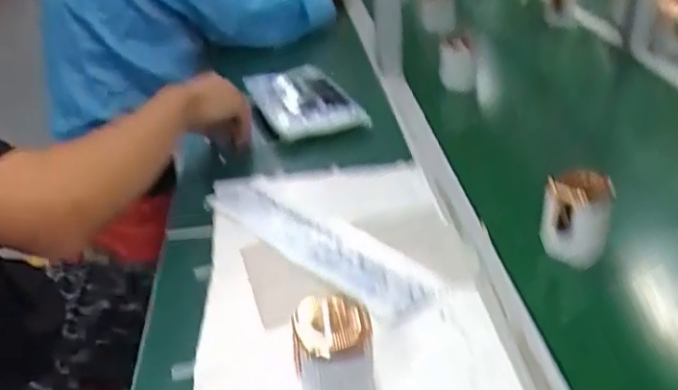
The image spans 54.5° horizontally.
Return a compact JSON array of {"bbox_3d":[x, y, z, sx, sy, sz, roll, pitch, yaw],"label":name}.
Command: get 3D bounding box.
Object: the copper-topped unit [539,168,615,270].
[{"bbox_3d":[0.228,0.021,0.636,0.060,0.089,0.050,8,31,18],"label":"copper-topped unit"}]

